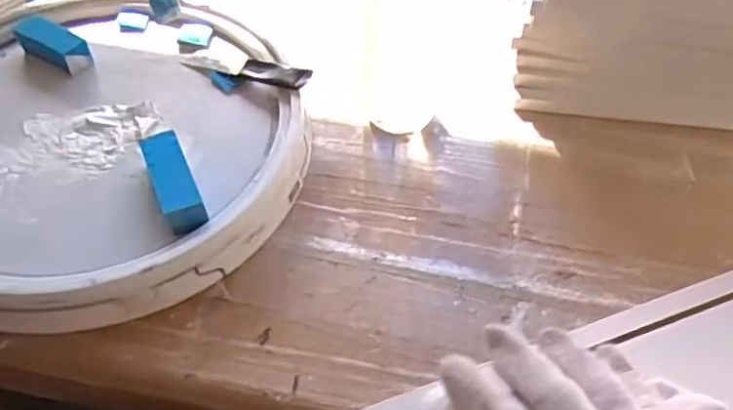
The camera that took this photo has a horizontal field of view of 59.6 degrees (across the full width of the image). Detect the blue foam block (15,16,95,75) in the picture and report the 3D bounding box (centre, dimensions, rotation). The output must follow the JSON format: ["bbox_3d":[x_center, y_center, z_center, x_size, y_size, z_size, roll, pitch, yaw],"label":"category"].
[{"bbox_3d":[-0.242,-0.123,0.493,0.055,0.026,0.026,28,54,21],"label":"blue foam block"}]

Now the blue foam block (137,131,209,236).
[{"bbox_3d":[-0.122,-0.015,0.407,0.025,0.022,0.073,-18,54,-16],"label":"blue foam block"}]

